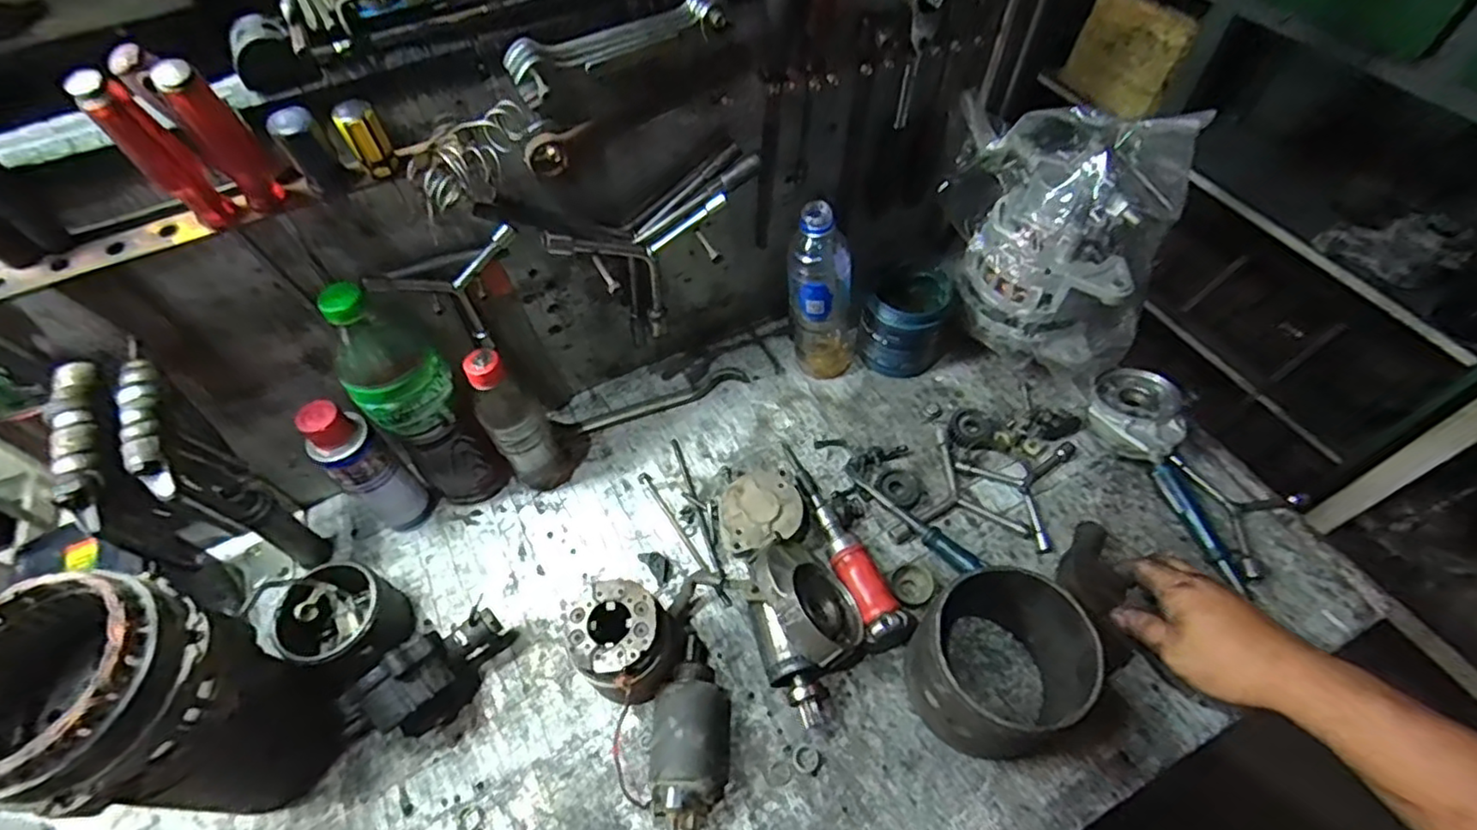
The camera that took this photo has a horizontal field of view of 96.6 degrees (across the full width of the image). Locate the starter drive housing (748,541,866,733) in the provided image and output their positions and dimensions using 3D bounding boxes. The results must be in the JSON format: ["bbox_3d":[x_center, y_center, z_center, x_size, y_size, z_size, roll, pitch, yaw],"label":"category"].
[{"bbox_3d":[0.059,0.178,0.559,0.089,0.087,0.137,-12,56,-7],"label":"starter drive housing"}]

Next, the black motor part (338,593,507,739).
[{"bbox_3d":[-0.263,0.219,0.548,0.056,0.087,0.141,38,64,24],"label":"black motor part"}]

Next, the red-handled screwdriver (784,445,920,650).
[{"bbox_3d":[0.095,0.107,0.626,0.045,0.044,0.224,-18,57,-11],"label":"red-handled screwdriver"}]

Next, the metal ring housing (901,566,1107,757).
[{"bbox_3d":[0.205,0.196,0.522,0.118,0.128,0.122,-1,55,1],"label":"metal ring housing"}]

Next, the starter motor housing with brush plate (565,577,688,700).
[{"bbox_3d":[-0.087,0.189,0.540,0.077,0.112,0.085,27,60,19],"label":"starter motor housing with brush plate"}]

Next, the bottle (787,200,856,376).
[{"bbox_3d":[0.089,-0.127,0.686,0.070,0.215,0.074,9,56,8],"label":"bottle"}]

